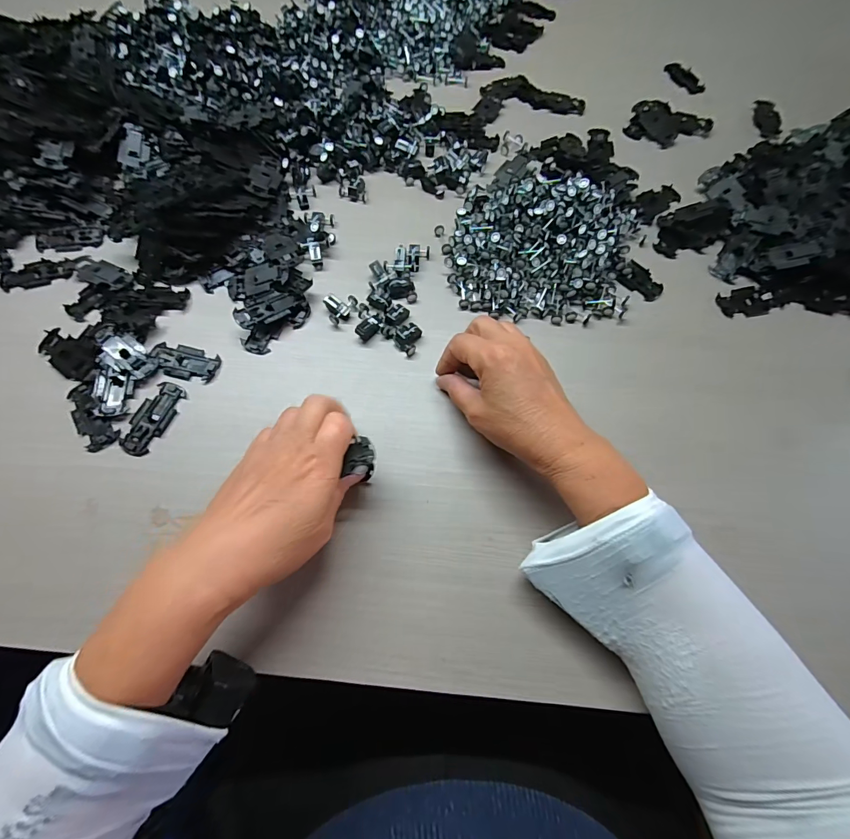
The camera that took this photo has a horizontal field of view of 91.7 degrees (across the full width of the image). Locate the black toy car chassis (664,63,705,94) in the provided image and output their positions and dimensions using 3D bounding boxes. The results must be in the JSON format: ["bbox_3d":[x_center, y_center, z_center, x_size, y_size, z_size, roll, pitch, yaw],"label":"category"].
[{"bbox_3d":[0.348,-0.459,0.554,0.027,0.008,0.062,-20,69,-9],"label":"black toy car chassis"}]

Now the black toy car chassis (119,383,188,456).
[{"bbox_3d":[-0.230,-0.002,0.349,0.031,0.004,0.066,18,68,7],"label":"black toy car chassis"}]

